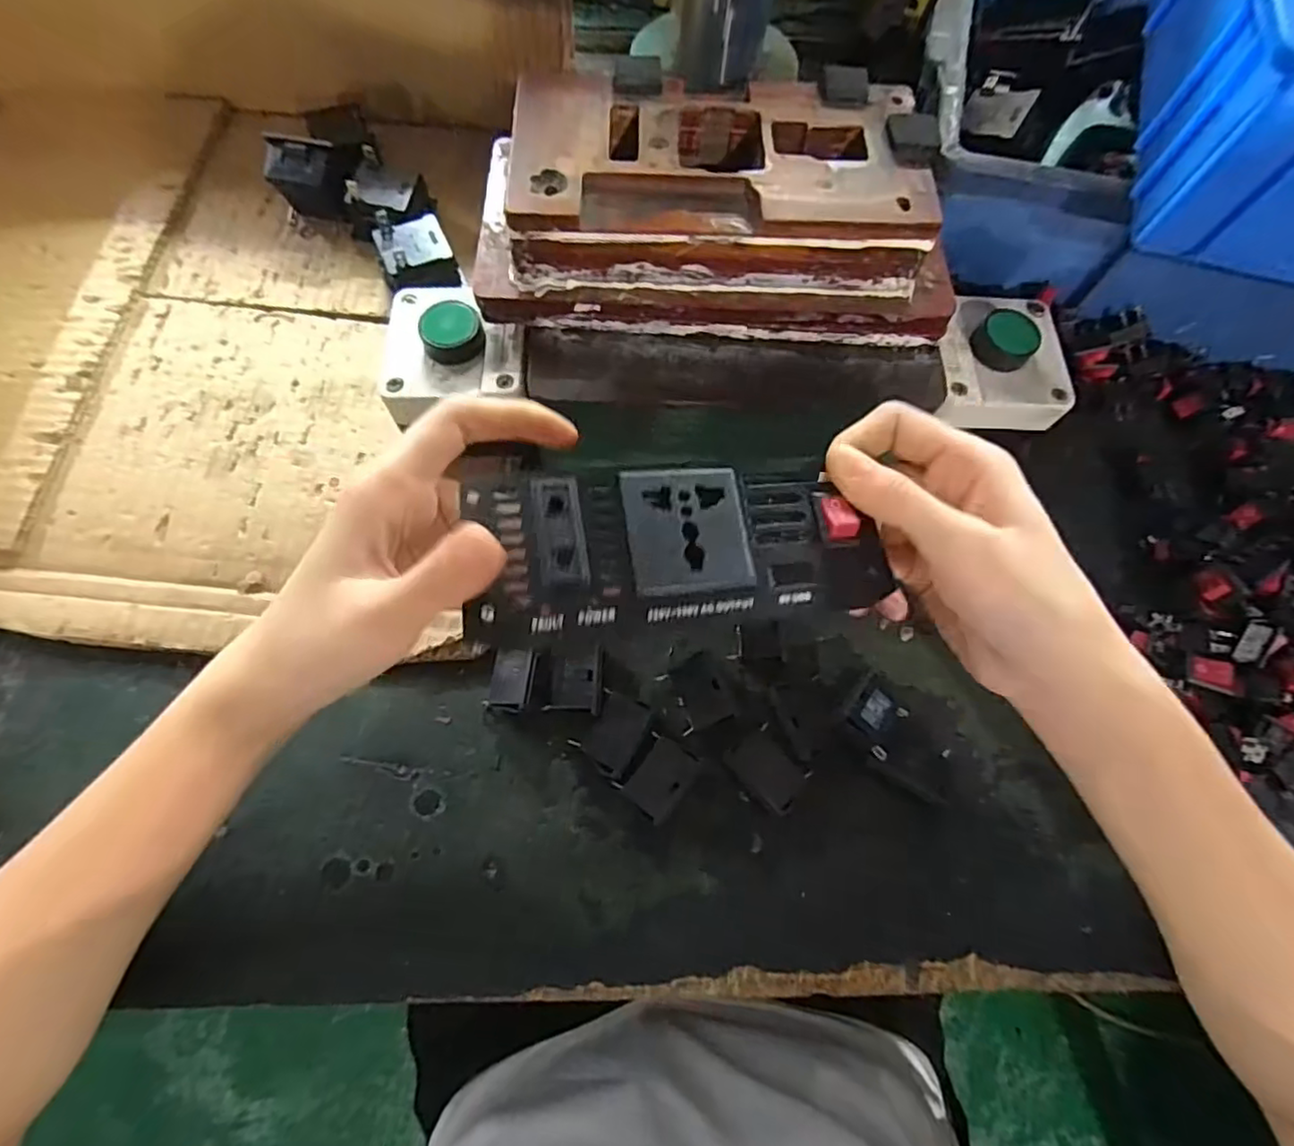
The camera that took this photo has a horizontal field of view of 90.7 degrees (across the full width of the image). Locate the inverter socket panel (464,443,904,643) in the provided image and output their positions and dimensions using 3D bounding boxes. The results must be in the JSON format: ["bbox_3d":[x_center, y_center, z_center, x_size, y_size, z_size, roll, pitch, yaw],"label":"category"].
[{"bbox_3d":[0.014,-0.009,0.211,0.139,0.009,0.055,0,71,-13],"label":"inverter socket panel"}]

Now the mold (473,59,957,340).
[{"bbox_3d":[0.031,-0.165,0.292,0.205,0.056,0.097,3,70,-1],"label":"mold"}]

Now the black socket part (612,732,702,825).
[{"bbox_3d":[0.005,0.091,0.285,0.024,0.015,0.032,39,73,11],"label":"black socket part"}]

